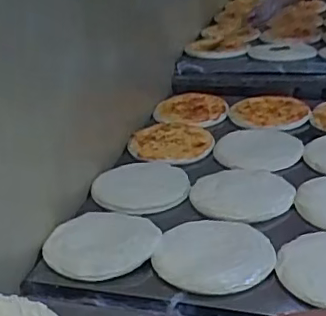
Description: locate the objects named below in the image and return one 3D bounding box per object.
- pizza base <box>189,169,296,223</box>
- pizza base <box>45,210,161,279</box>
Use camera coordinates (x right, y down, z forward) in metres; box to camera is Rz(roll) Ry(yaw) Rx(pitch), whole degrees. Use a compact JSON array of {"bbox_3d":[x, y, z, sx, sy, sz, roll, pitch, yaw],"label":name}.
[{"bbox_3d":[0.157,0.067,1.138,0.200,0.017,0.194,-4,27,2],"label":"pizza base"},{"bbox_3d":[-0.102,0.147,1.014,0.191,0.030,0.203,-4,27,2],"label":"pizza base"}]

